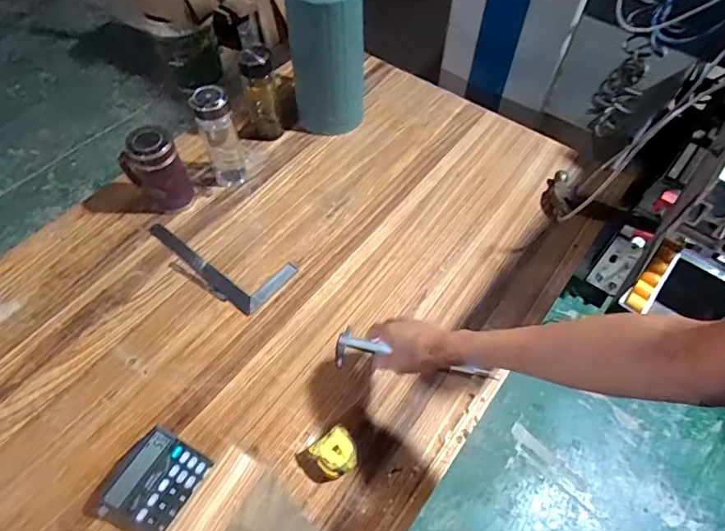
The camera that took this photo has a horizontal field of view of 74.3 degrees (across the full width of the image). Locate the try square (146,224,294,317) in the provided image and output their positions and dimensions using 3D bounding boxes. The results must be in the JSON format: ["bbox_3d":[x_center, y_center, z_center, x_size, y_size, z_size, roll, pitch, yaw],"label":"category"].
[{"bbox_3d":[-0.267,-0.030,0.918,0.285,0.009,0.130,35,63,21],"label":"try square"}]

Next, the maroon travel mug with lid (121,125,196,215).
[{"bbox_3d":[-0.403,-0.190,0.929,0.096,0.164,0.079,33,63,21],"label":"maroon travel mug with lid"}]

